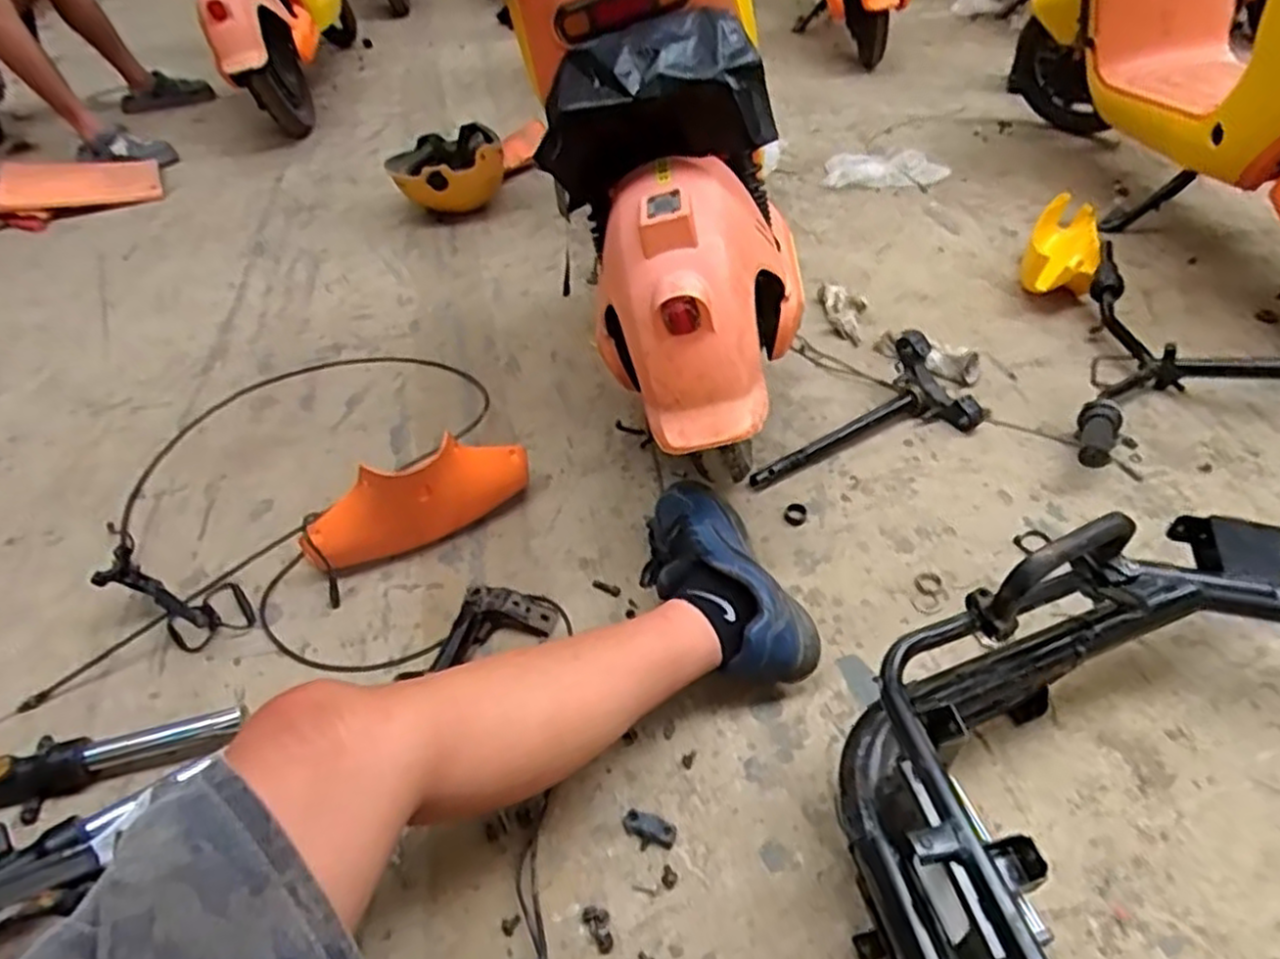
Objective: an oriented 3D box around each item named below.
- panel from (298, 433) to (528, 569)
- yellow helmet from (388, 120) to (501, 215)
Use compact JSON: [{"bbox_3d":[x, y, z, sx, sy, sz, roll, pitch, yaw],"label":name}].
[{"bbox_3d":[-0.273,0.029,0.921,0.295,0.134,0.041,-23,47,-21],"label":"panel"},{"bbox_3d":[-0.434,-0.691,1.671,0.246,0.168,0.189,-13,44,-12],"label":"yellow helmet"}]

